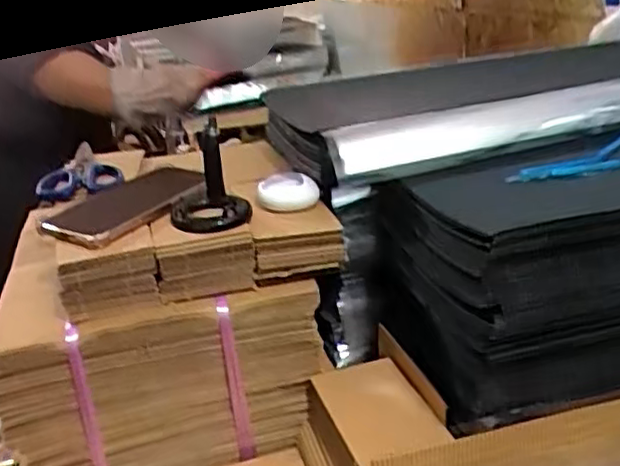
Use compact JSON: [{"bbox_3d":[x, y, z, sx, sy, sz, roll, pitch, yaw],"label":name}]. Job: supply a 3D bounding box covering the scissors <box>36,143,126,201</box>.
[{"bbox_3d":[-0.238,-0.066,0.679,0.078,0.017,0.136,-13,26,-15],"label":"scissors"}]

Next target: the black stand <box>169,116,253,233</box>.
[{"bbox_3d":[-0.088,-0.048,0.552,0.064,0.075,0.070,-11,26,-10],"label":"black stand"}]

